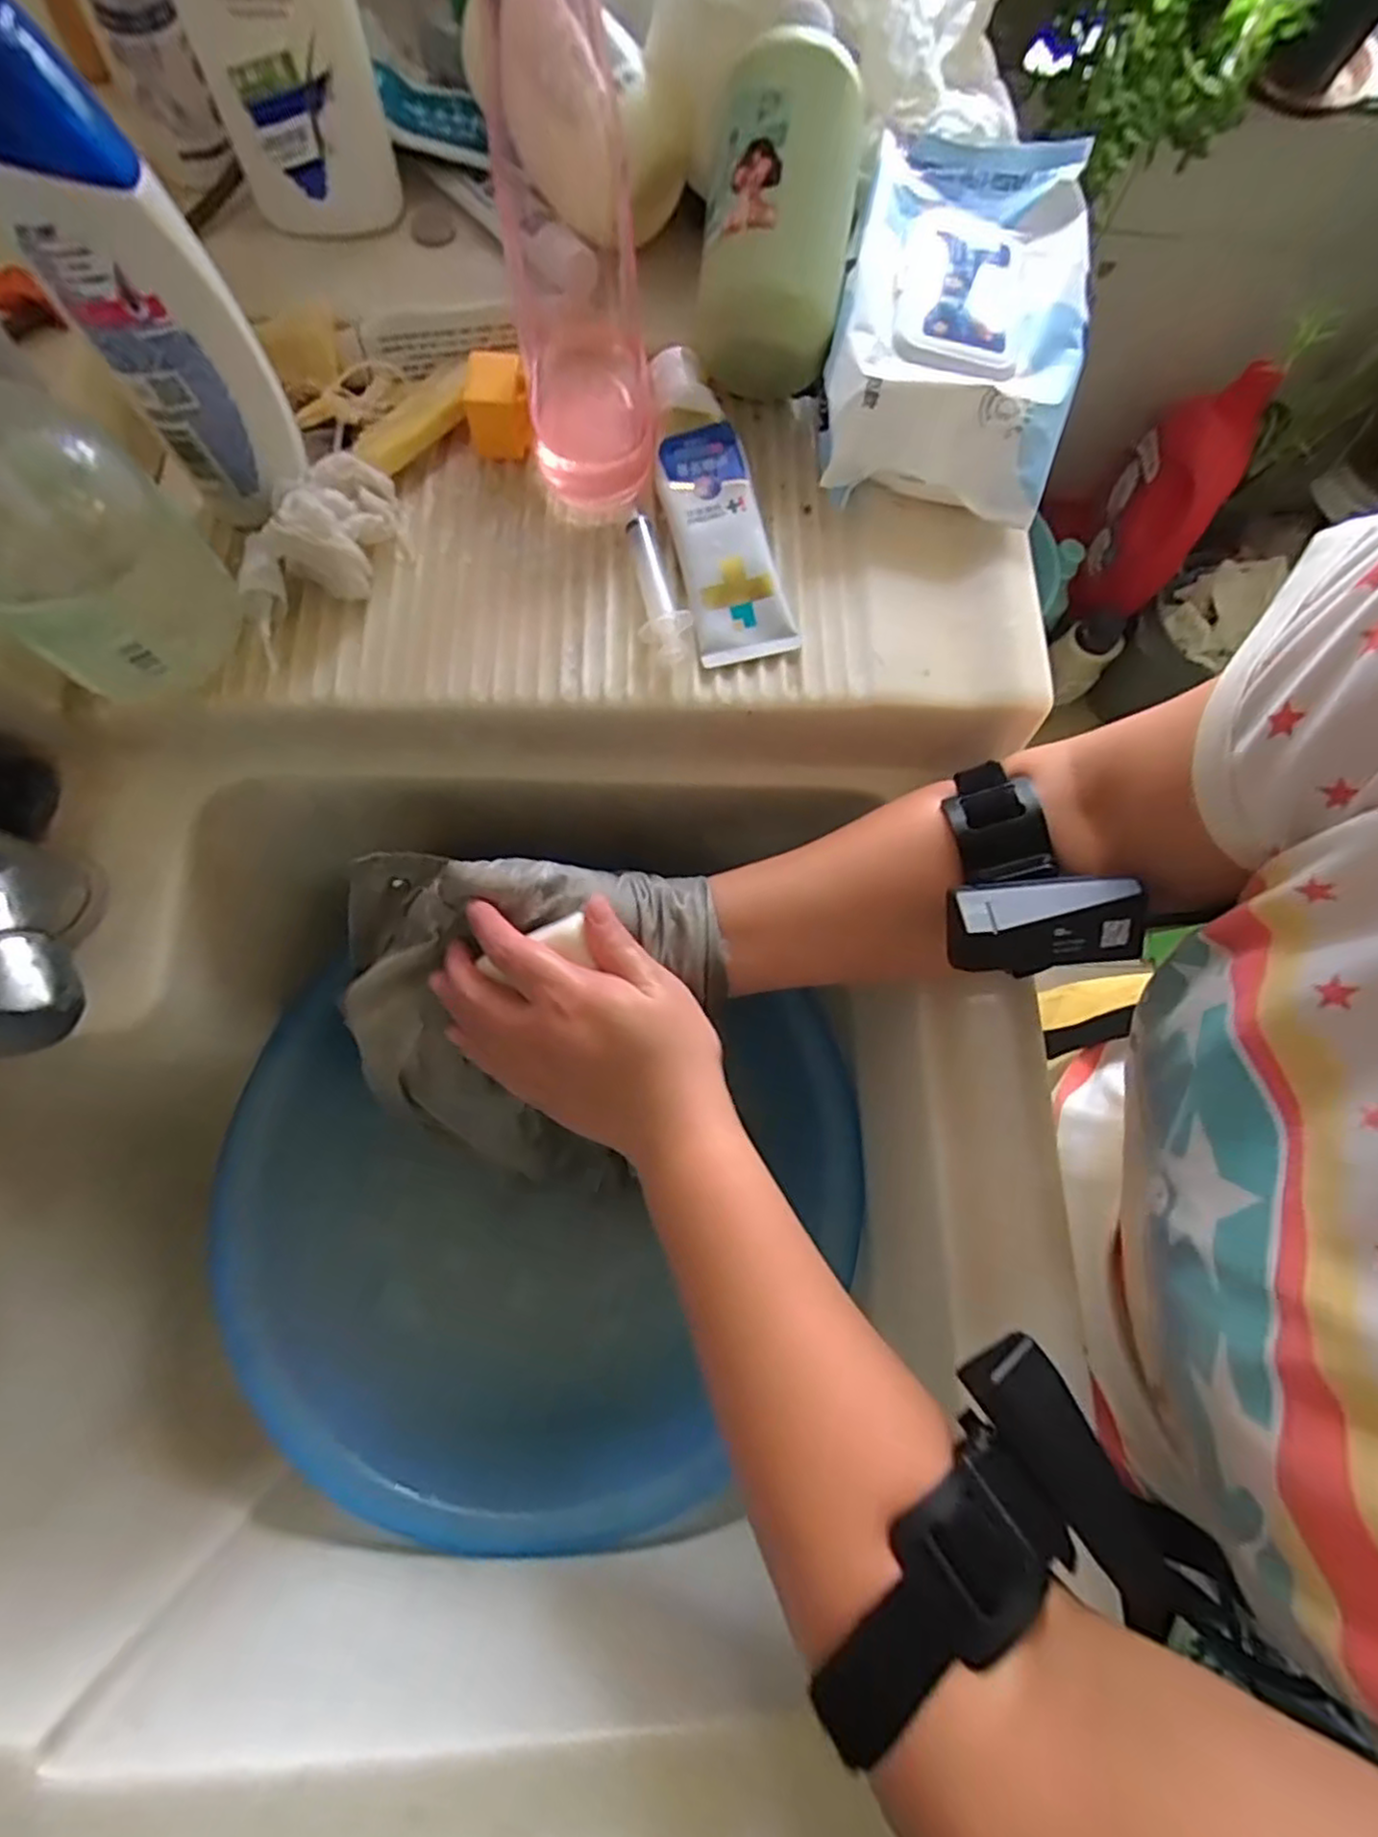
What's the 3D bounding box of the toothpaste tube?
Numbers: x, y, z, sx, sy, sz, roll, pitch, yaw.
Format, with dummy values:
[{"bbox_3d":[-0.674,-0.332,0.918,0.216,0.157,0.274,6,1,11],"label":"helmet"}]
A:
[{"bbox_3d":[0.010,-0.203,0.351,0.045,0.021,0.159,-14,77,-8],"label":"toothpaste tube"}]

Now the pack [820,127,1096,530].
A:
[{"bbox_3d":[0.138,-0.306,0.366,0.116,0.040,0.213,15,75,-1],"label":"pack"}]

